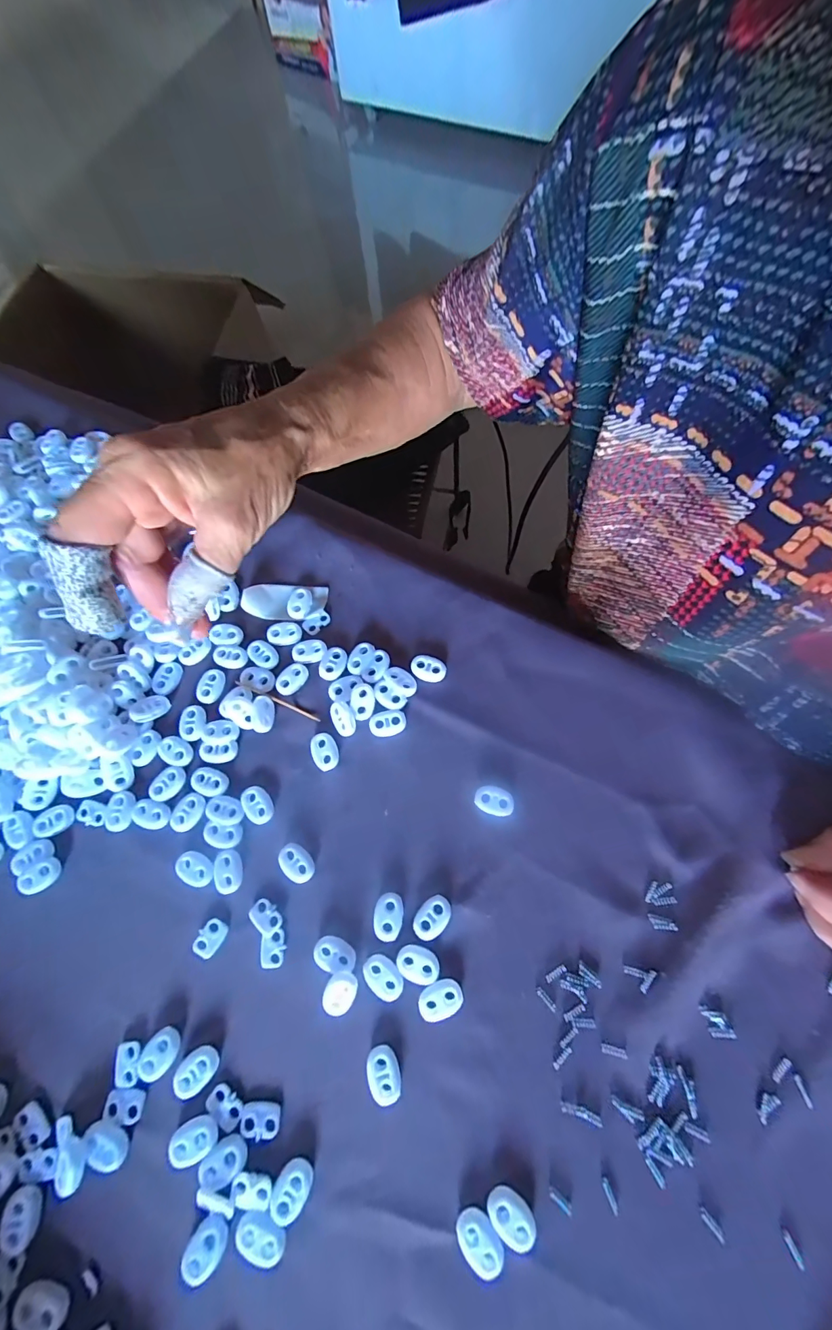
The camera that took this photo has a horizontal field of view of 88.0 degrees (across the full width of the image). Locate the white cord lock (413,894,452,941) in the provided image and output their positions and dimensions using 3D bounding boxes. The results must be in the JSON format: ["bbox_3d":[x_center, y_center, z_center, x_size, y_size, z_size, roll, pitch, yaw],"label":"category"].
[{"bbox_3d":[0.009,0.135,0.231,0.015,0.005,0.023,39,78,14],"label":"white cord lock"}]

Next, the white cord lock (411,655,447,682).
[{"bbox_3d":[0.008,0.003,0.277,0.023,0.005,0.015,15,73,8],"label":"white cord lock"}]

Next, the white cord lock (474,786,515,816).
[{"bbox_3d":[0.046,0.079,0.250,0.022,0.005,0.015,15,73,8],"label":"white cord lock"}]

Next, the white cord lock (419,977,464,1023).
[{"bbox_3d":[0.013,0.170,0.220,0.022,0.005,0.015,-15,71,-2],"label":"white cord lock"}]

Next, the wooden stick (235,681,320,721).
[{"bbox_3d":[-0.088,0.022,0.273,0.059,0.005,0.004,23,72,8],"label":"wooden stick"}]

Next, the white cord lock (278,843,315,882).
[{"bbox_3d":[-0.068,0.111,0.244,0.016,0.004,0.022,-40,74,-10],"label":"white cord lock"}]

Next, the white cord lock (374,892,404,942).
[{"bbox_3d":[-0.015,0.135,0.232,0.015,0.006,0.022,7,72,5],"label":"white cord lock"}]

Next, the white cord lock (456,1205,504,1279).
[{"bbox_3d":[0.028,0.253,0.190,0.015,0.009,0.020,-30,72,-7],"label":"white cord lock"}]

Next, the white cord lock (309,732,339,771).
[{"bbox_3d":[-0.056,0.053,0.263,0.016,0.004,0.022,-19,71,-3],"label":"white cord lock"}]

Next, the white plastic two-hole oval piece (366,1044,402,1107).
[{"bbox_3d":[-0.016,0.200,0.211,0.016,0.007,0.021,-12,71,-1],"label":"white plastic two-hole oval piece"}]

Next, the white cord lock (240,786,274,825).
[{"bbox_3d":[-0.094,0.082,0.253,0.016,0.004,0.022,-30,72,-7],"label":"white cord lock"}]

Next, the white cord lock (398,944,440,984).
[{"bbox_3d":[0.001,0.155,0.223,0.022,0.004,0.015,22,74,10],"label":"white cord lock"}]

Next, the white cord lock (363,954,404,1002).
[{"bbox_3d":[-0.017,0.161,0.223,0.022,0.004,0.017,32,76,13],"label":"white cord lock"}]

